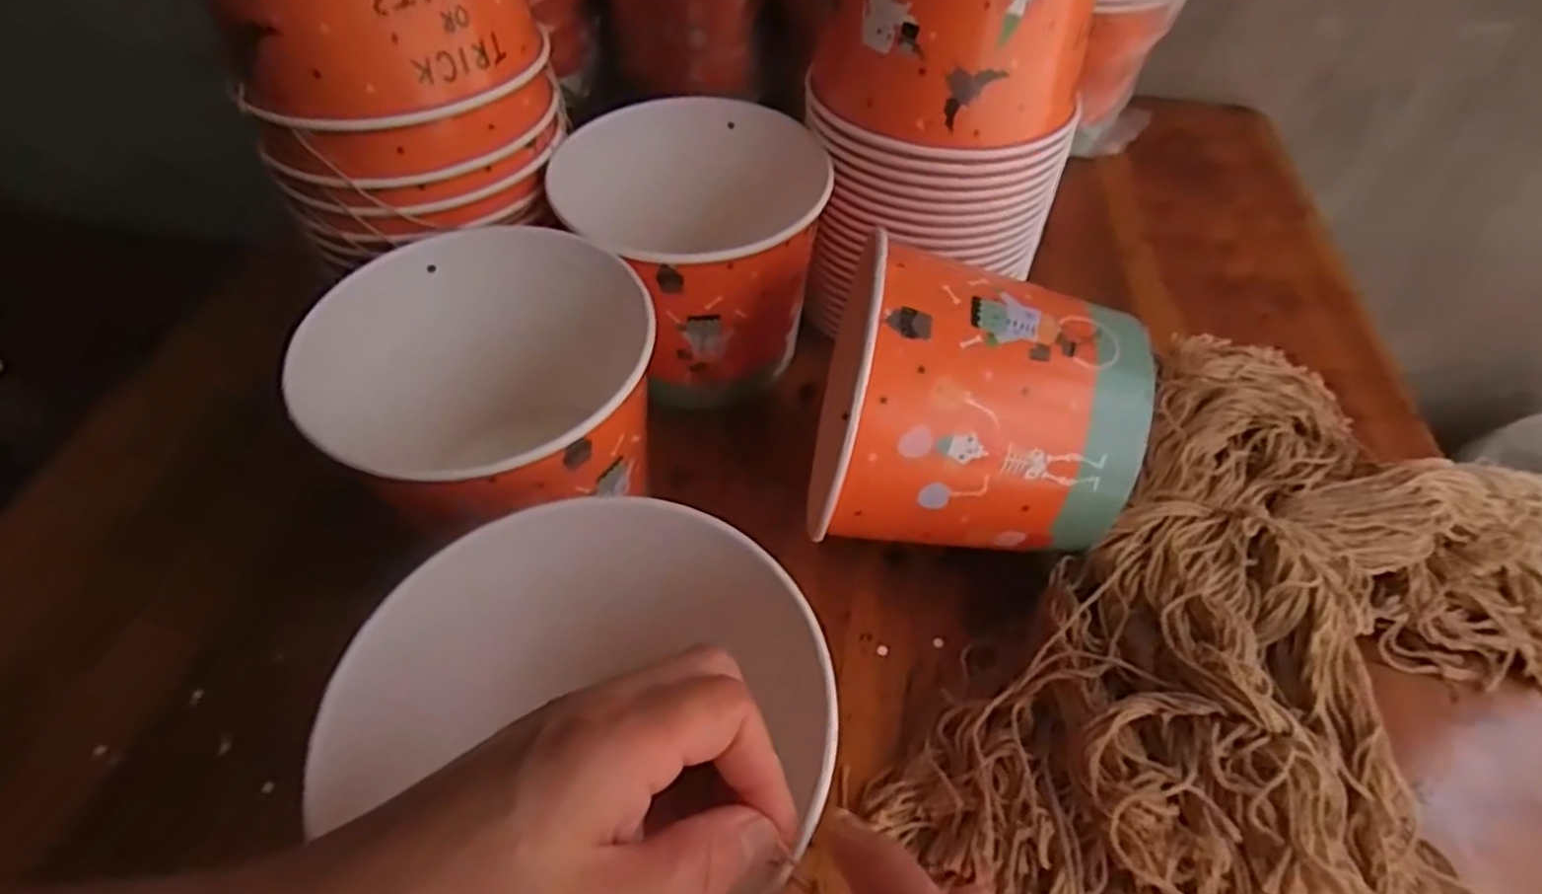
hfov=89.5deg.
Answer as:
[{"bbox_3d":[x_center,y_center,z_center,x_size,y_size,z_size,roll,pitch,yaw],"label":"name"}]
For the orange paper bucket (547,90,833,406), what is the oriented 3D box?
[{"bbox_3d":[-0.044,-0.122,0.501,0.144,0.128,0.157,-9,51,-10],"label":"orange paper bucket"}]

